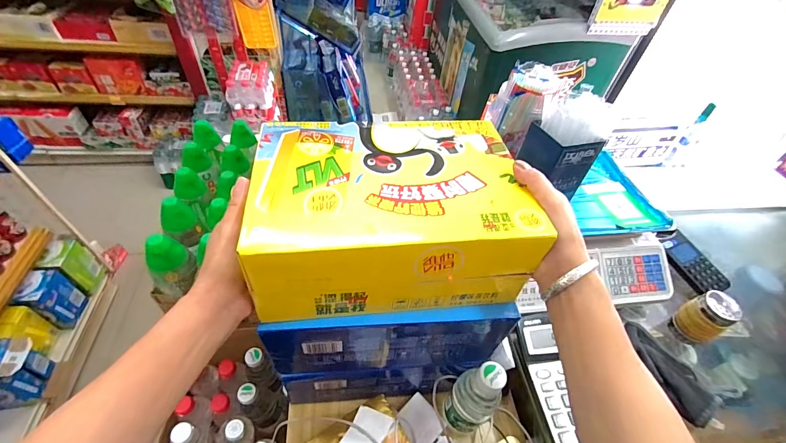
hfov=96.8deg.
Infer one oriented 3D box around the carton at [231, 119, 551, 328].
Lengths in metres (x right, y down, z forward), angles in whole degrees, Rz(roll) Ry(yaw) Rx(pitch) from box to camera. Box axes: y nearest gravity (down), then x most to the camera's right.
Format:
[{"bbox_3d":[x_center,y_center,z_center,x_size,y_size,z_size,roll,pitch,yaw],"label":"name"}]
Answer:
[{"bbox_3d":[-0.004,-0.014,0.377,0.257,0.104,0.187,-1,48,-8],"label":"carton"}]

